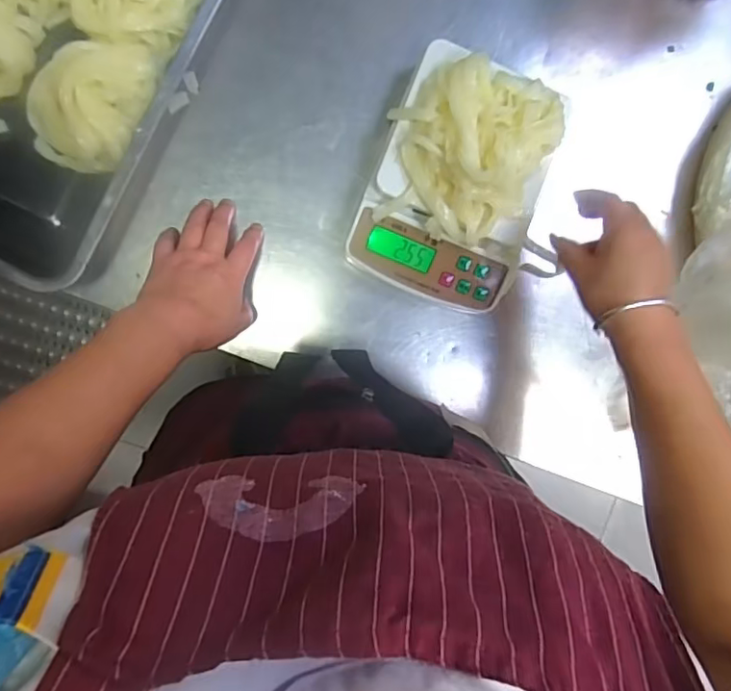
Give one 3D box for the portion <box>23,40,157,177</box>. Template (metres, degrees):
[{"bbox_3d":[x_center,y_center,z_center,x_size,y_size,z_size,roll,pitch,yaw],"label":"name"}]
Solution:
[{"bbox_3d":[-0.242,-0.208,0.511,0.112,0.055,0.098,-5,94,-6],"label":"portion"}]

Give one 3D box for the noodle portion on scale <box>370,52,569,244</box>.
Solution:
[{"bbox_3d":[0.093,-0.171,0.502,0.129,0.055,0.150,21,91,-7],"label":"noodle portion on scale"}]

